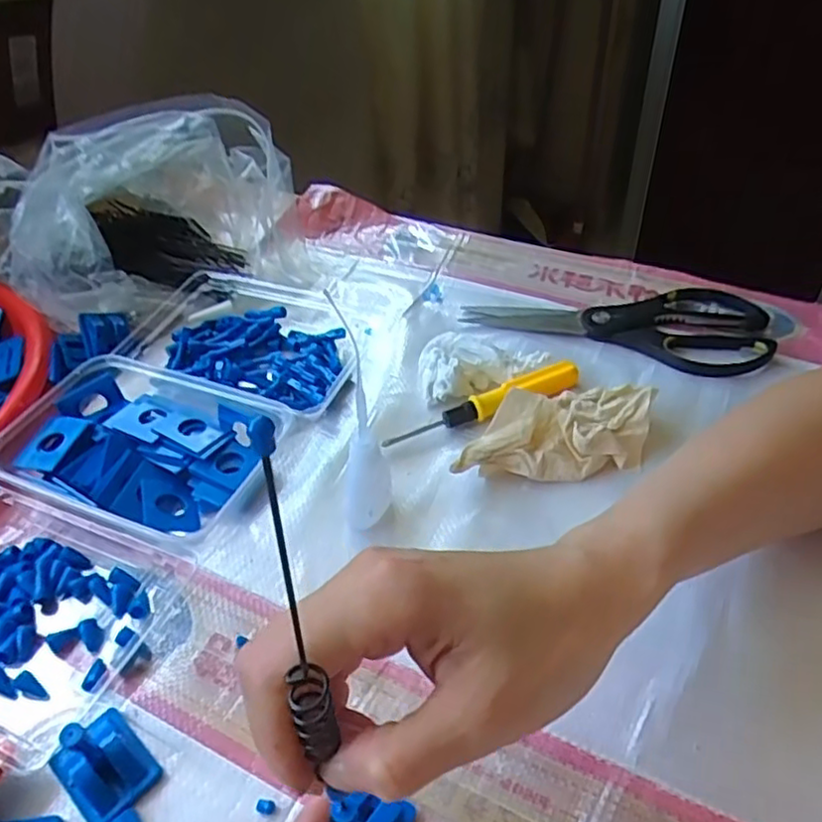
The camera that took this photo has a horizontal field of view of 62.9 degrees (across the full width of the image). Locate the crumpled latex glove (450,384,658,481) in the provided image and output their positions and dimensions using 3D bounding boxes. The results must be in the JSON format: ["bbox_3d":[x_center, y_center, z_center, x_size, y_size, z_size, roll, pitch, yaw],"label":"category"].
[{"bbox_3d":[0.087,0.004,0.415,0.121,0.045,0.065,-7,44,-3],"label":"crumpled latex glove"}]

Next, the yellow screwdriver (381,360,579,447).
[{"bbox_3d":[0.049,-0.005,0.449,0.141,0.014,0.019,-18,46,-14],"label":"yellow screwdriver"}]

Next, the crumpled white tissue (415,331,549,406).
[{"bbox_3d":[0.047,-0.037,0.474,0.087,0.025,0.052,-14,45,-10],"label":"crumpled white tissue"}]

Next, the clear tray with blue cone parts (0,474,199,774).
[{"bbox_3d":[-0.219,0.100,0.353,0.165,0.033,0.121,11,46,15],"label":"clear tray with blue cone parts"}]

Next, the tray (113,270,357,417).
[{"bbox_3d":[-0.122,-0.056,0.507,0.188,0.033,0.102,16,48,20],"label":"tray"}]

